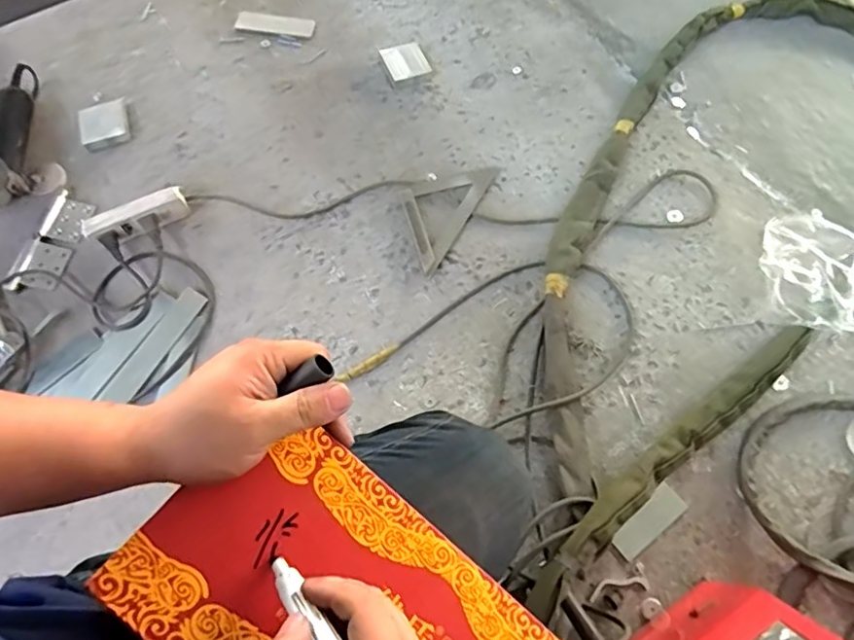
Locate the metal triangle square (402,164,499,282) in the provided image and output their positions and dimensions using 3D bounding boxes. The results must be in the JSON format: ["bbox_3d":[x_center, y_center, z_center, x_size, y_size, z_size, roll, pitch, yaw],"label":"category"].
[{"bbox_3d":[0.019,-0.200,0.974,0.123,0.020,0.247,28,70,11],"label":"metal triangle square"}]

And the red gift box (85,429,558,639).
[{"bbox_3d":[-0.022,0.206,0.341,0.323,0.017,0.146,41,72,0],"label":"red gift box"}]

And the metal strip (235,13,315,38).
[{"bbox_3d":[-0.314,-0.614,1.165,0.157,0.005,0.045,5,72,-5],"label":"metal strip"}]

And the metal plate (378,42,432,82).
[{"bbox_3d":[-0.043,-0.511,1.103,0.081,0.005,0.085,-21,70,-13],"label":"metal plate"}]

